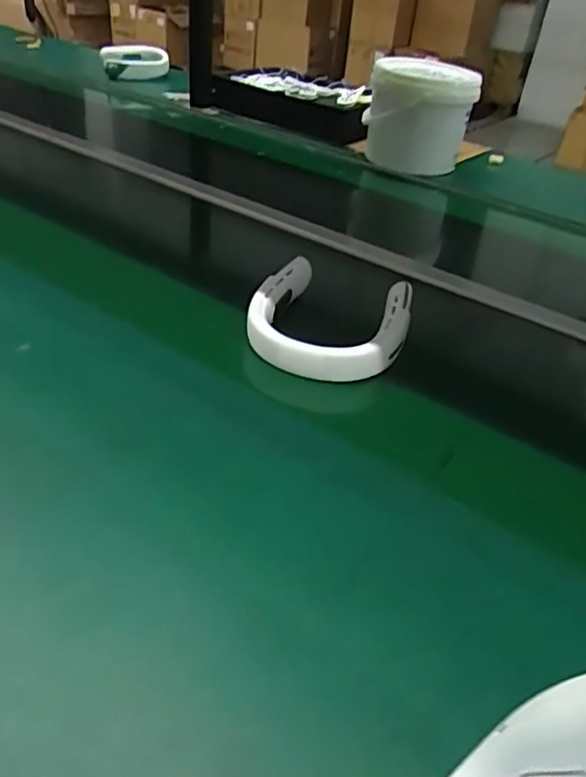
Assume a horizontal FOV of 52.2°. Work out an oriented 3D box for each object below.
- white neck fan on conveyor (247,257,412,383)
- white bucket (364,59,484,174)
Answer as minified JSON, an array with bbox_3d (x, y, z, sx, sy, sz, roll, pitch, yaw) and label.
[{"bbox_3d":[0.043,-0.080,0.715,0.179,0.057,0.190,19,37,6],"label":"white neck fan on conveyor"},{"bbox_3d":[0.277,-0.605,1.347,0.224,0.217,0.217,16,37,2],"label":"white bucket"}]

